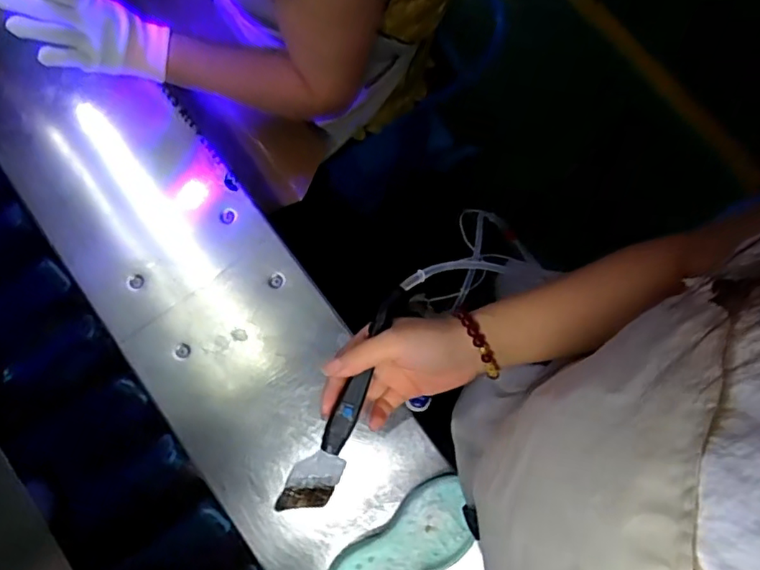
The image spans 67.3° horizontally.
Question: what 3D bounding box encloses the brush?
[{"bbox_3d":[-0.022,0.081,0.408,0.032,0.016,0.174,24,85,4],"label":"brush"}]

